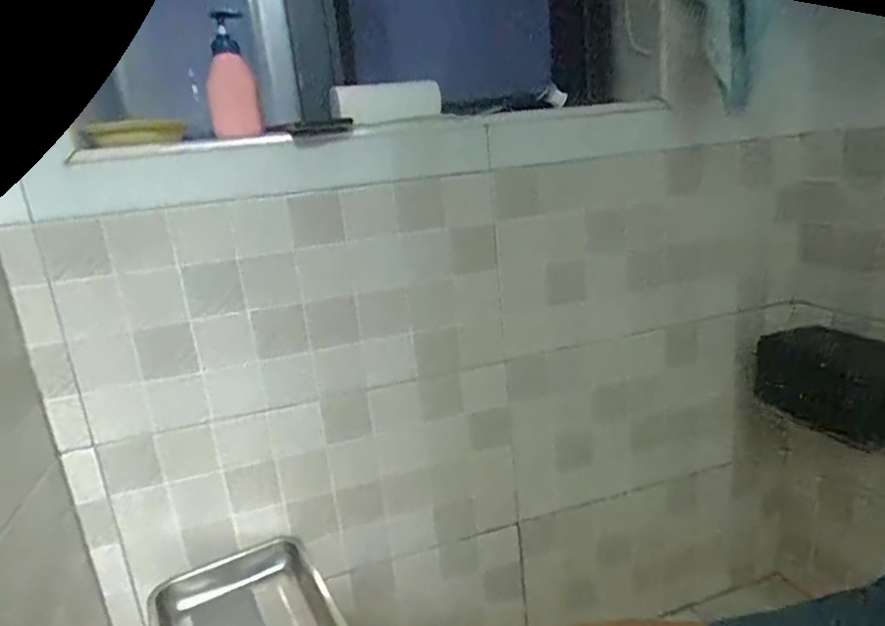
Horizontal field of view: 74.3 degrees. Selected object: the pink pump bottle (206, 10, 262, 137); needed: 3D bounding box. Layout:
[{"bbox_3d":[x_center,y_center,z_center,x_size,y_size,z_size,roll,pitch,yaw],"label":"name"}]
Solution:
[{"bbox_3d":[-0.311,-0.348,0.847,0.066,0.168,0.057,-11,15,-19],"label":"pink pump bottle"}]

